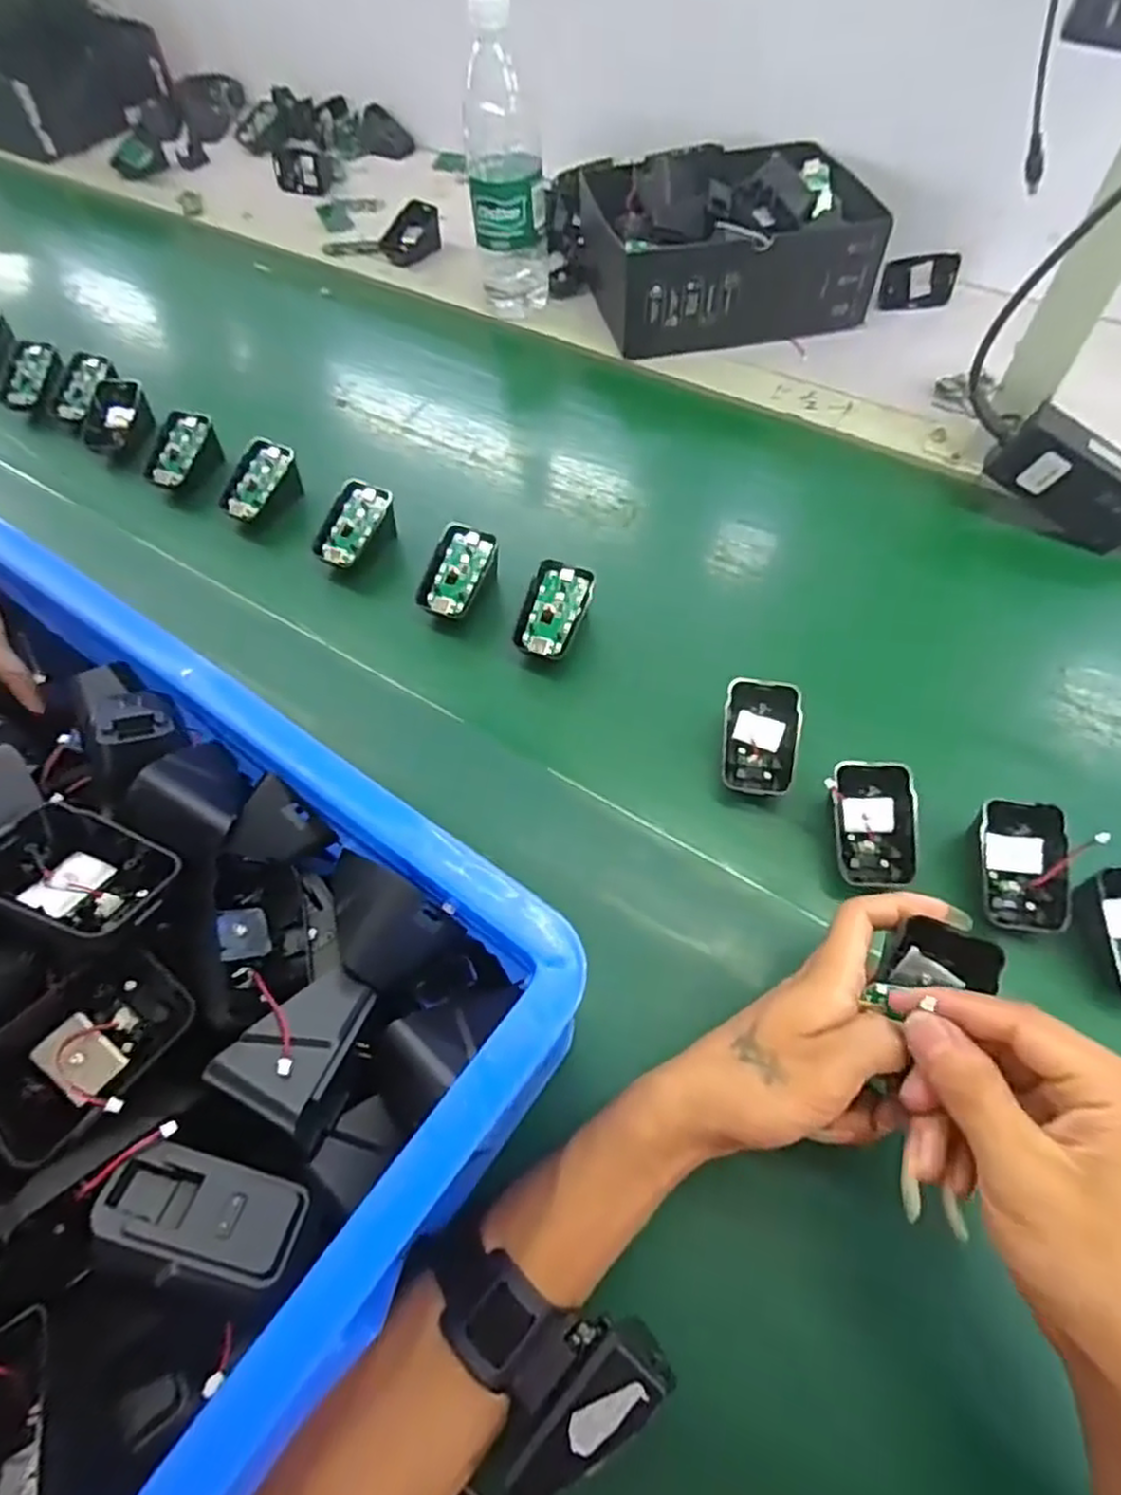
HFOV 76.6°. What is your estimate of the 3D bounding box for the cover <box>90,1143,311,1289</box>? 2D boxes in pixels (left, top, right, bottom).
[{"bbox_3d":[-0.117,0.152,0.233,0.062,0.013,0.029,18,62,-1],"label":"cover"}]

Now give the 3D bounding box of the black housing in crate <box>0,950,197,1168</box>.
[{"bbox_3d":[-0.175,0.110,0.262,0.044,0.032,0.071,46,69,-3],"label":"black housing in crate"}]

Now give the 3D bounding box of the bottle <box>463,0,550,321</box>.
[{"bbox_3d":[-0.050,-0.509,0.633,0.065,0.235,0.059,-2,60,3],"label":"bottle"}]

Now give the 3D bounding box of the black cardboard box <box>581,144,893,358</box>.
[{"bbox_3d":[0.164,-0.478,0.677,0.258,0.092,0.167,-12,60,-3],"label":"black cardboard box"}]

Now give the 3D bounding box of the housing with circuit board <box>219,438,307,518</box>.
[{"bbox_3d":[-0.248,-0.214,0.588,0.039,0.042,0.069,28,66,18],"label":"housing with circuit board"}]

